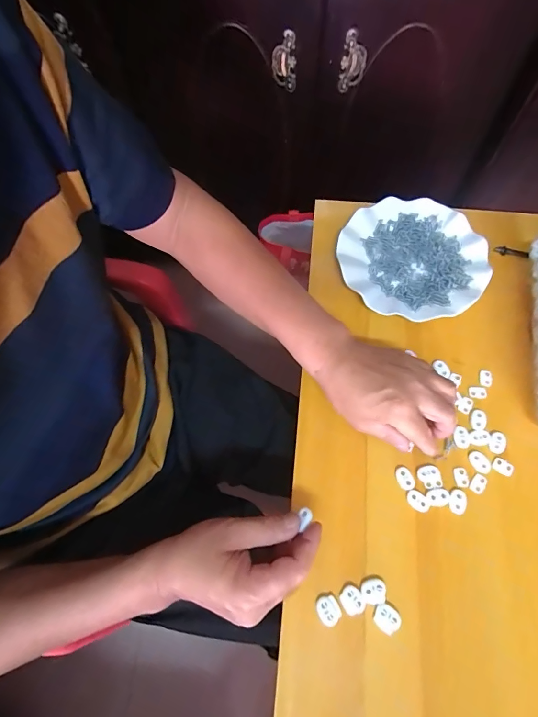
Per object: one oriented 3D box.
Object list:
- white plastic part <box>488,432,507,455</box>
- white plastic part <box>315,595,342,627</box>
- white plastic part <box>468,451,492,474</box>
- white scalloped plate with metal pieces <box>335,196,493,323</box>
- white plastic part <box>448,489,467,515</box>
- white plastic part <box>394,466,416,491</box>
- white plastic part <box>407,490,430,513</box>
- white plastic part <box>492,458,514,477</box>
[{"bbox_3d":[0.240,0.089,0.385,0.017,0.004,0.022,30,70,13],"label":"white plastic part"},{"bbox_3d":[0.053,0.226,0.331,0.020,0.004,0.022,-27,69,-10],"label":"white plastic part"},{"bbox_3d":[0.218,0.107,0.380,0.015,0.005,0.023,-35,70,-13],"label":"white plastic part"},{"bbox_3d":[0.181,-0.129,0.474,0.176,0.021,0.181,0,66,1],"label":"white scalloped plate with metal pieces"},{"bbox_3d":[0.187,0.142,0.364,0.016,0.004,0.023,25,69,11],"label":"white plastic part"},{"bbox_3d":[0.140,0.122,0.375,0.016,0.004,0.022,-20,68,-8],"label":"white plastic part"},{"bbox_3d":[0.148,0.141,0.365,0.023,0.004,0.016,40,73,16],"label":"white plastic part"},{"bbox_3d":[0.241,0.112,0.380,0.020,0.006,0.012,34,71,14],"label":"white plastic part"}]

